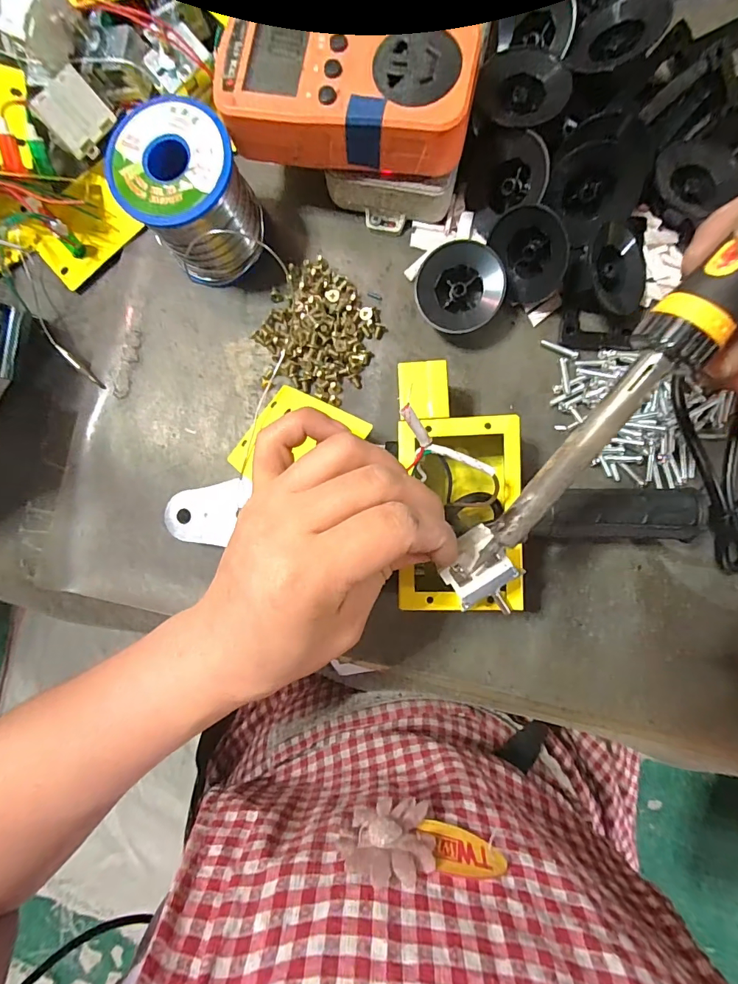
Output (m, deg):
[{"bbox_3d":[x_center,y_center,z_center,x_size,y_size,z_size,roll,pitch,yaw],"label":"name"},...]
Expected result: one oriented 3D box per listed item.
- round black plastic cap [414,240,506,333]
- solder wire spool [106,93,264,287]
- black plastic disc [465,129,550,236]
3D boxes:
[{"bbox_3d":[0.052,-0.118,0.253,0.048,0.018,0.048,1,101,5],"label":"round black plastic cap"},{"bbox_3d":[-0.099,-0.167,0.247,0.060,0.062,0.065,0,88,4],"label":"solder wire spool"},{"bbox_3d":[0.077,-0.179,0.243,0.046,0.009,0.044,18,122,32],"label":"black plastic disc"}]

